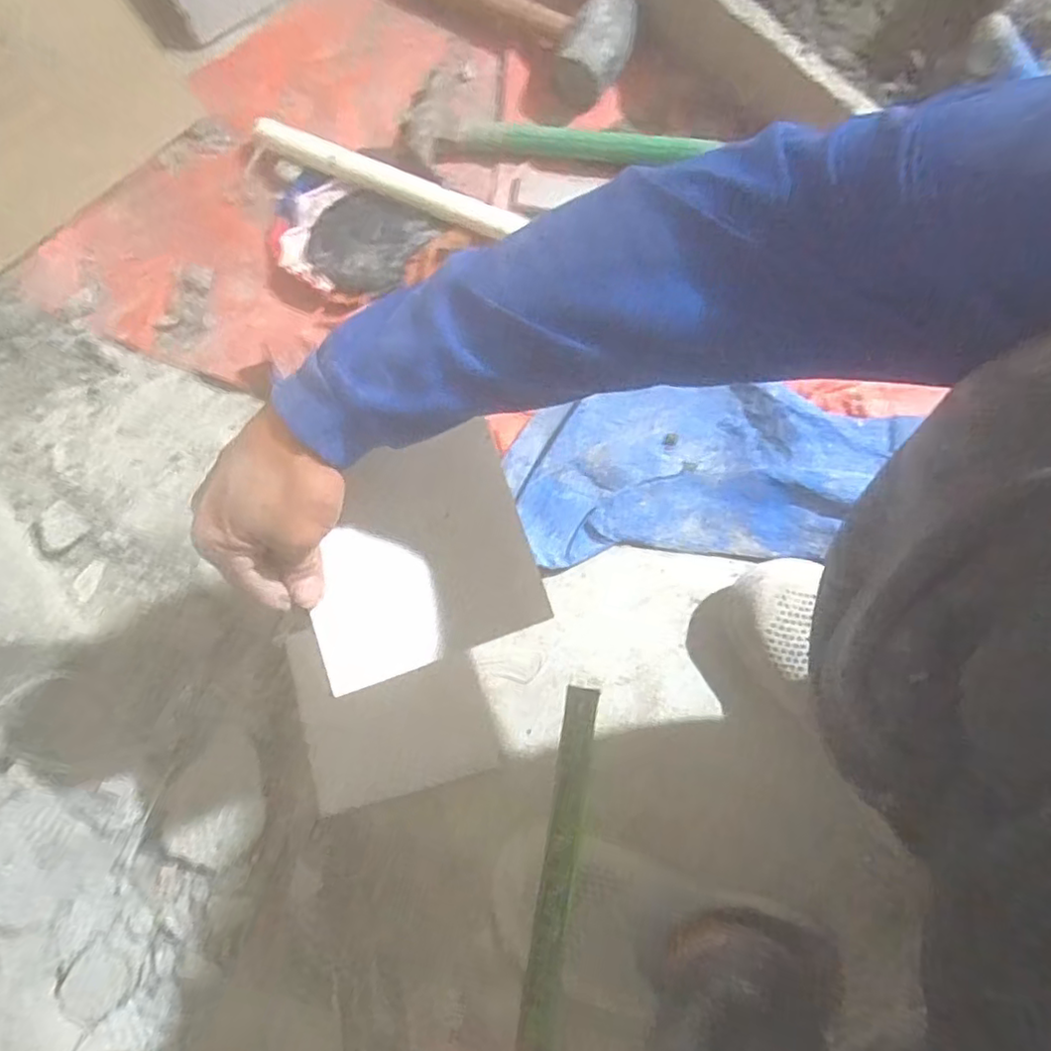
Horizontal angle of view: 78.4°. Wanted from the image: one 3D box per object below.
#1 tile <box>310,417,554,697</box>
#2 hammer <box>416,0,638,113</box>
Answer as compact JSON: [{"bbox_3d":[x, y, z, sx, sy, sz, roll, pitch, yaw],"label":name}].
[{"bbox_3d":[-0.066,0.015,0.404,0.143,0.012,0.135,-16,85,-28],"label":"tile"},{"bbox_3d":[-0.050,-0.521,0.633,0.328,0.059,0.083,28,79,5],"label":"hammer"}]

